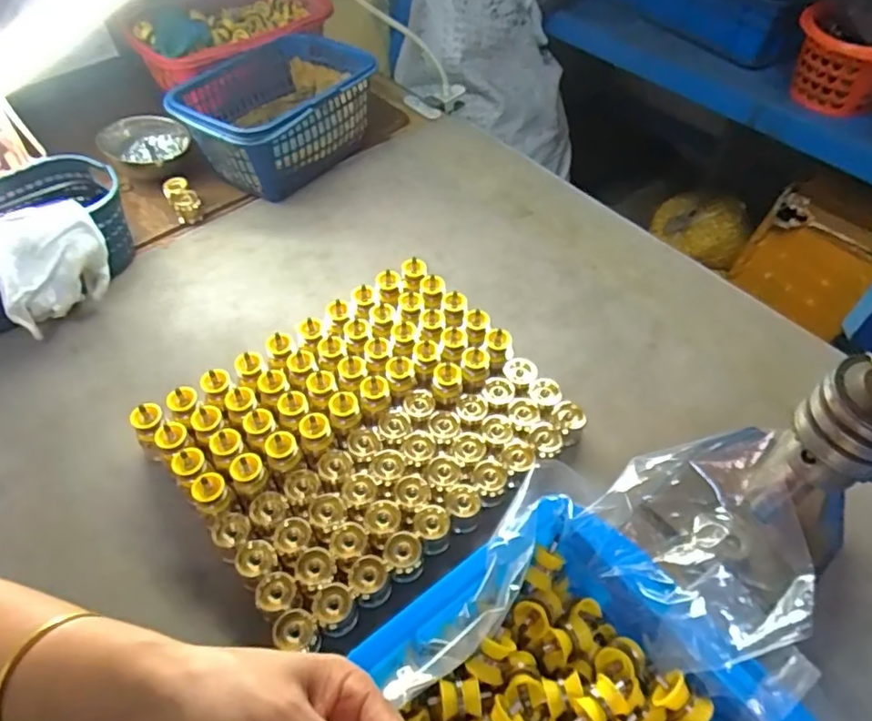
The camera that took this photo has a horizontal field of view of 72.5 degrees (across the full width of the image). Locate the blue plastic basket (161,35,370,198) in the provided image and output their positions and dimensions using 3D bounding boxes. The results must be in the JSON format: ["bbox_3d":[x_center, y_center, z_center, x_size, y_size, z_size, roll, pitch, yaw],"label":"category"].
[{"bbox_3d":[-0.207,-0.330,0.808,0.183,0.118,0.264,30,57,20],"label":"blue plastic basket"}]

